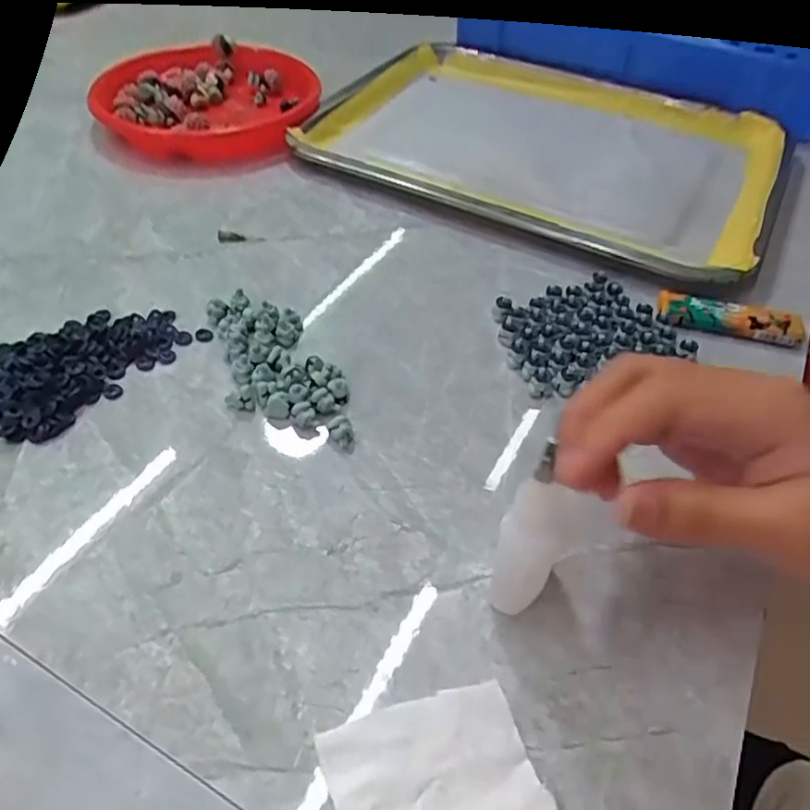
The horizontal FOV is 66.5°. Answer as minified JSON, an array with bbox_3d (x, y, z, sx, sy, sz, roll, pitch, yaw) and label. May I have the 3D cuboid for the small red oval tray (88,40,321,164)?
[{"bbox_3d":[-0.160,-0.249,0.504,0.174,0.032,0.170,9,48,4],"label":"small red oval tray"}]

